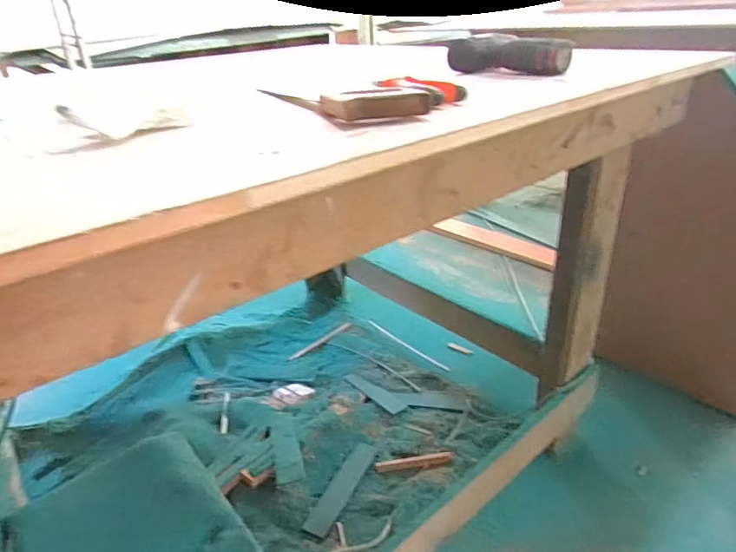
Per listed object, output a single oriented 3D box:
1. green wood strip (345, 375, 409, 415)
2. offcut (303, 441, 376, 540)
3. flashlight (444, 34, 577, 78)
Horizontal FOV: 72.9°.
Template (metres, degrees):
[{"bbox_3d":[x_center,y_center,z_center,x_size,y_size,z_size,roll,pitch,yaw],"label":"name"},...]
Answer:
[{"bbox_3d":[0.017,0.306,1.307,0.191,0.009,0.049,21,37,38],"label":"green wood strip"},{"bbox_3d":[-0.053,0.452,1.072,0.047,0.011,0.243,11,31,25],"label":"offcut"},{"bbox_3d":[0.205,-0.338,0.763,0.050,0.051,0.203,-25,35,-35],"label":"flashlight"}]

